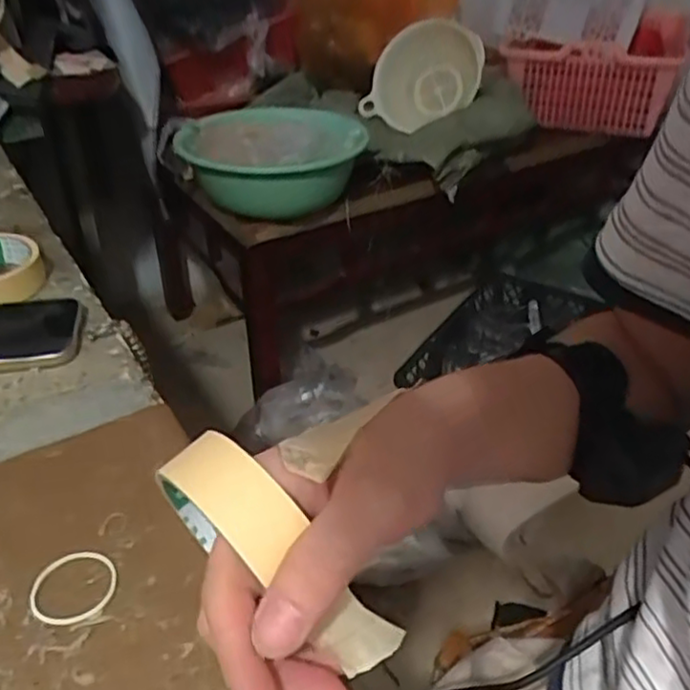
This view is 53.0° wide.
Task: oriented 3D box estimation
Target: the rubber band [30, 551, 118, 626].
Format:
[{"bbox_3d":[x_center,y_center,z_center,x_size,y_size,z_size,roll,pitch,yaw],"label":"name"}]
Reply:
[{"bbox_3d":[-0.134,0.118,0.340,0.040,0.004,0.039,-13,37,-18],"label":"rubber band"}]

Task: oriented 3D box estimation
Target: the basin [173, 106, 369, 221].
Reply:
[{"bbox_3d":[-0.138,-0.324,1.211,0.297,0.127,0.330,-10,36,-14],"label":"basin"}]

